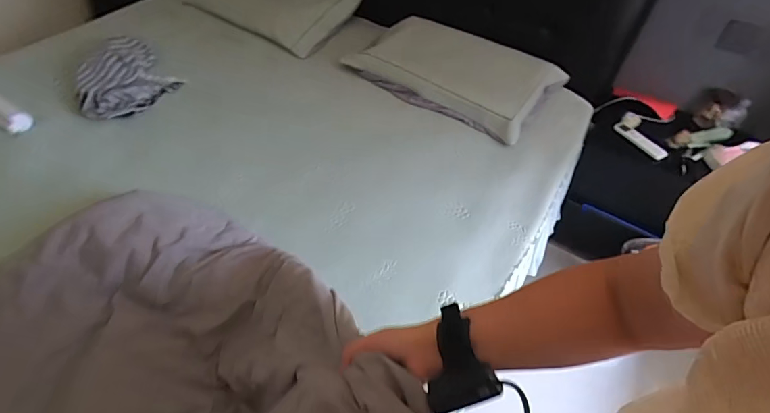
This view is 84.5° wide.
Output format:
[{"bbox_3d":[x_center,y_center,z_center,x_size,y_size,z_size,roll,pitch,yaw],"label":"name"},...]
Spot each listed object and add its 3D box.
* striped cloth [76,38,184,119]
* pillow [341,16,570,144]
[{"bbox_3d":[-0.765,-0.393,1.273,0.246,0.045,0.360,7,56,-16],"label":"striped cloth"},{"bbox_3d":[0.242,-0.467,1.463,0.659,0.147,0.345,27,51,17],"label":"pillow"}]

